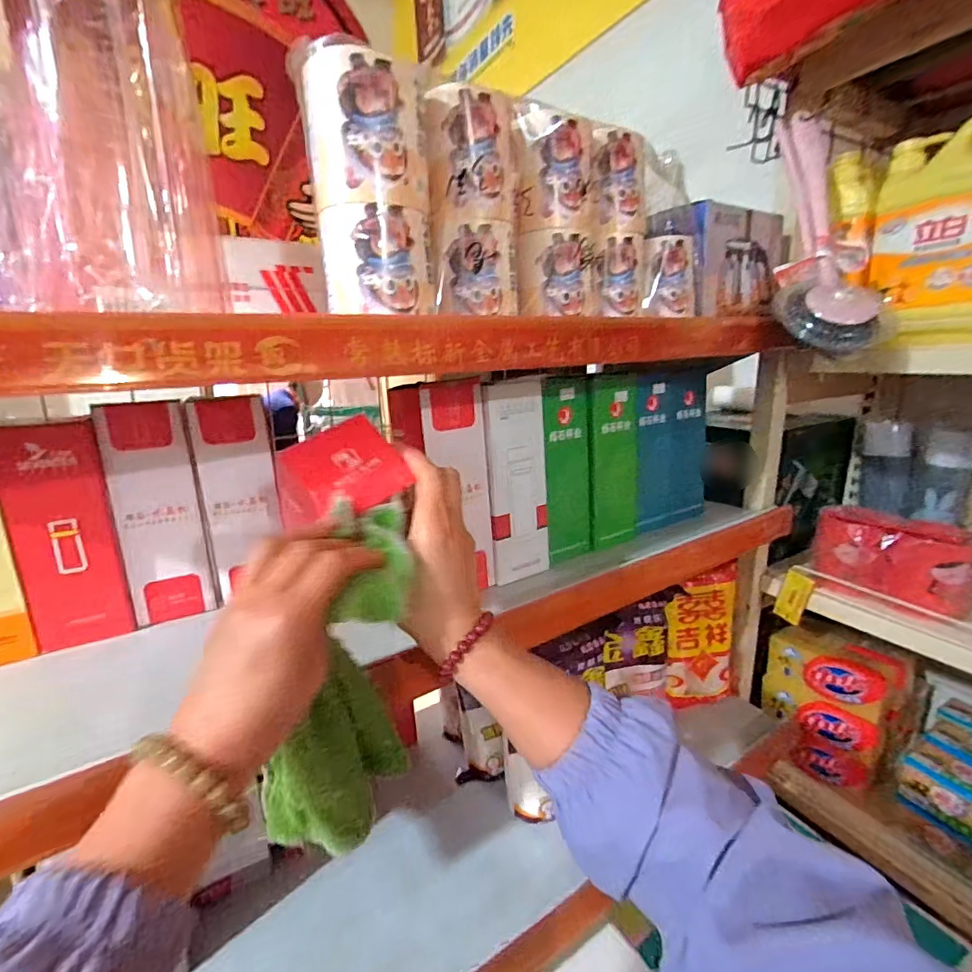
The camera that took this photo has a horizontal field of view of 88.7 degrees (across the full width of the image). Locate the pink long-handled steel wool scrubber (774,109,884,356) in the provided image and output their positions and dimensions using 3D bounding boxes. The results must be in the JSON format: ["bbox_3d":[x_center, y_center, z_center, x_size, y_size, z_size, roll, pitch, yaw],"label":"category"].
[{"bbox_3d":[0.365,-0.290,0.570,0.087,0.300,0.073,-3,-13,-2],"label":"pink long-handled steel wool scrubber"}]

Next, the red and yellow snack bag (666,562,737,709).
[{"bbox_3d":[0.333,0.240,0.775,0.125,0.203,0.034,-6,15,-14],"label":"red and yellow snack bag"}]

